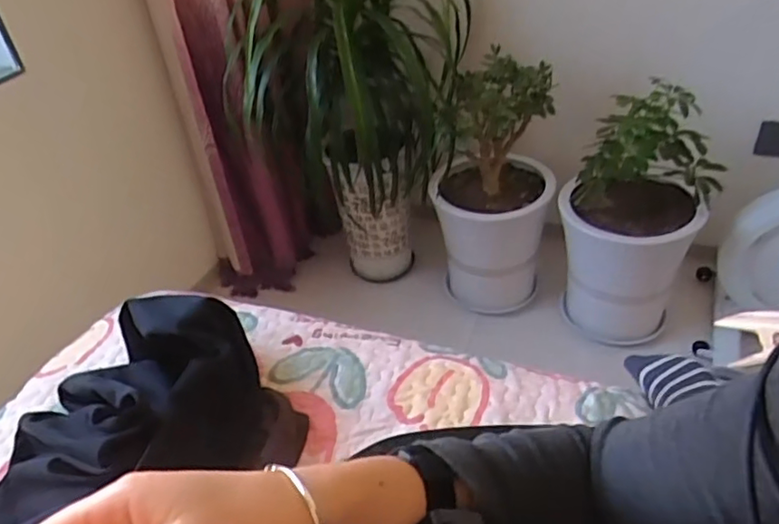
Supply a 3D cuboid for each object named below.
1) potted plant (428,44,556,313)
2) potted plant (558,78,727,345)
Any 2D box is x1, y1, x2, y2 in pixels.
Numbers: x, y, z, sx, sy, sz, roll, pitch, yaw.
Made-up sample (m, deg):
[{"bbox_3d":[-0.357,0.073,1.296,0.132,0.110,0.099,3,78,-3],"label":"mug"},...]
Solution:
[{"bbox_3d":[0.259,-0.180,1.538,0.289,0.597,0.269,1,38,10],"label":"potted plant"},{"bbox_3d":[0.567,-0.110,1.426,0.306,0.557,0.286,11,41,22],"label":"potted plant"}]

